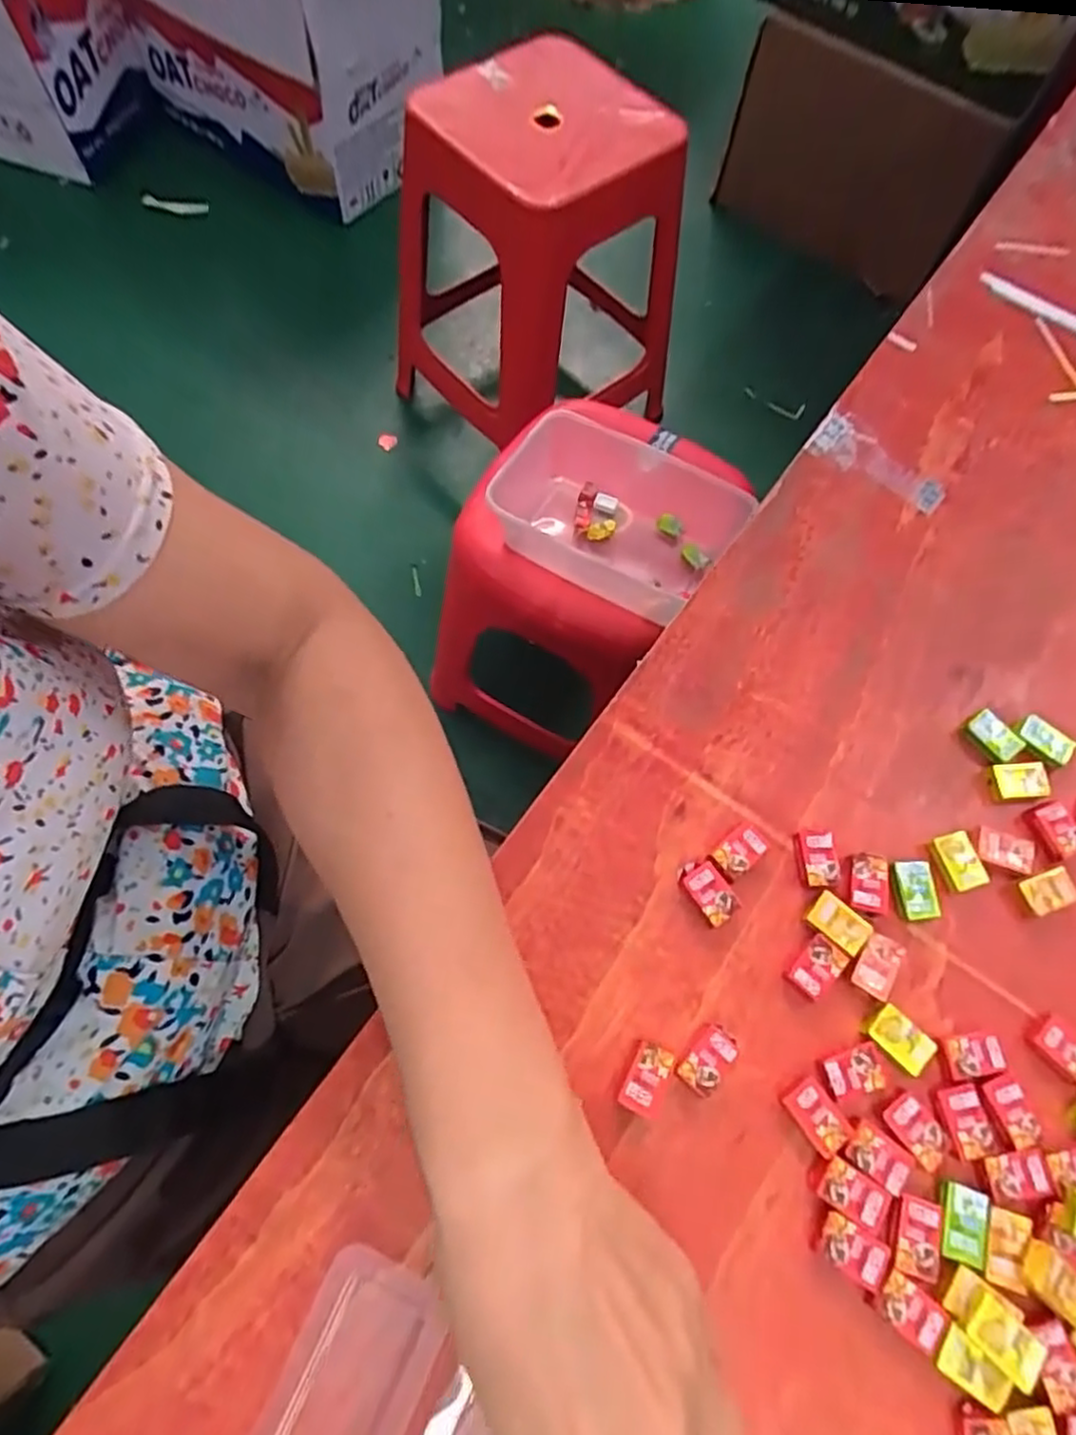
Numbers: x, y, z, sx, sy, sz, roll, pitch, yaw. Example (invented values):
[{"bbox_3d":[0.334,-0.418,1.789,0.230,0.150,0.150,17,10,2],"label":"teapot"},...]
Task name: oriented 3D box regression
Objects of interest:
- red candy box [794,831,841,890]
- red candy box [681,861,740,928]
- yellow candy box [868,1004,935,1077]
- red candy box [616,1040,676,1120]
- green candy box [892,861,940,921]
[{"bbox_3d":[0.128,0.065,0.327,0.017,0.007,0.026,3,67,-1],"label":"red candy box"},{"bbox_3d":[0.077,0.079,0.319,0.017,0.008,0.027,-34,73,-15],"label":"red candy box"},{"bbox_3d":[0.153,0.135,0.298,0.017,0.004,0.026,-42,75,-17],"label":"yellow candy box"},{"bbox_3d":[0.044,0.147,0.291,0.017,0.007,0.026,24,68,7],"label":"red candy box"},{"bbox_3d":[0.171,0.077,0.321,0.016,0.007,0.026,-2,68,-3],"label":"green candy box"}]

